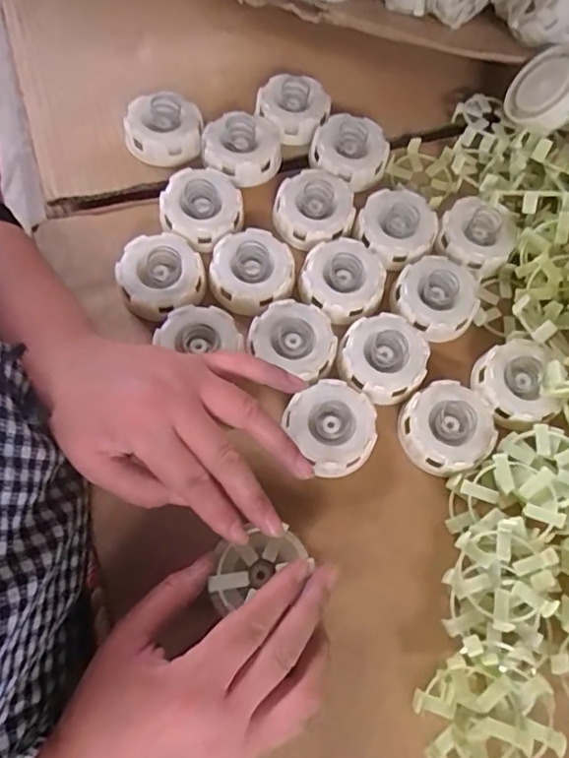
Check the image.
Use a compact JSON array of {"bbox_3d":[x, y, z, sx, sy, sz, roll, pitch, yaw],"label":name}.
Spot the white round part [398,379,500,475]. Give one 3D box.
[{"bbox_3d":[0.109,0.032,0.372,0.059,0.021,0.059,1,68,-3],"label":"white round part"}]

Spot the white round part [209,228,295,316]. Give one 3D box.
[{"bbox_3d":[-0.023,-0.078,0.403,0.058,0.020,0.057,1,68,-3],"label":"white round part"}]

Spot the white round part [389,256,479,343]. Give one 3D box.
[{"bbox_3d":[0.109,-0.059,0.405,0.060,0.018,0.063,1,68,-3],"label":"white round part"}]

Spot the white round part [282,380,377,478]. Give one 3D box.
[{"bbox_3d":[0.033,0.031,0.368,0.053,0.017,0.058,0,66,-1],"label":"white round part"}]

